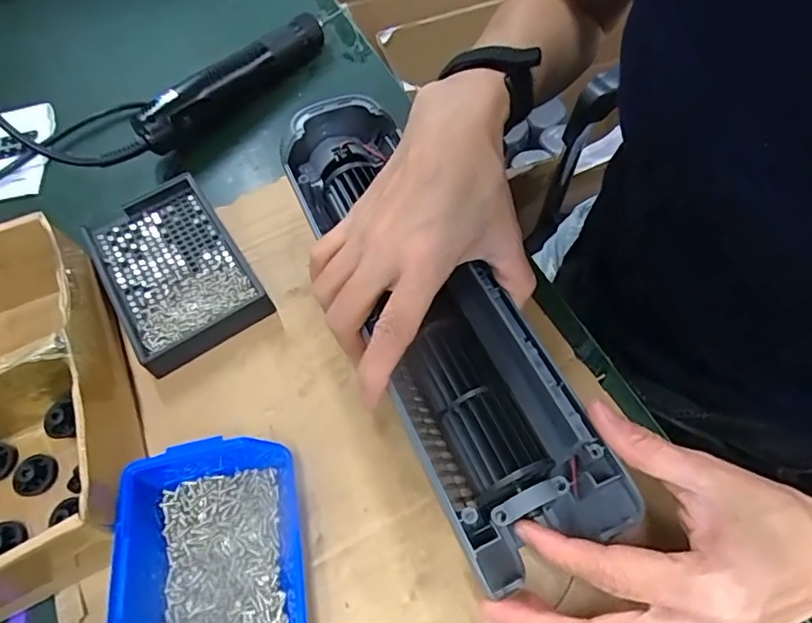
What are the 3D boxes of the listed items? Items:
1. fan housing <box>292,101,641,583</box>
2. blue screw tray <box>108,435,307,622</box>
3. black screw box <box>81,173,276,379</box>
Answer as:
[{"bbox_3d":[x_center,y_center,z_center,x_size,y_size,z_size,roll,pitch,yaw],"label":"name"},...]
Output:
[{"bbox_3d":[0.010,-0.004,0.311,0.086,0.061,0.300,-23,63,-11],"label":"fan housing"},{"bbox_3d":[-0.098,0.127,0.263,0.086,0.044,0.109,-11,60,-1],"label":"blue screw tray"},{"bbox_3d":[-0.167,-0.030,0.379,0.089,0.028,0.137,-32,62,-13],"label":"black screw box"}]

